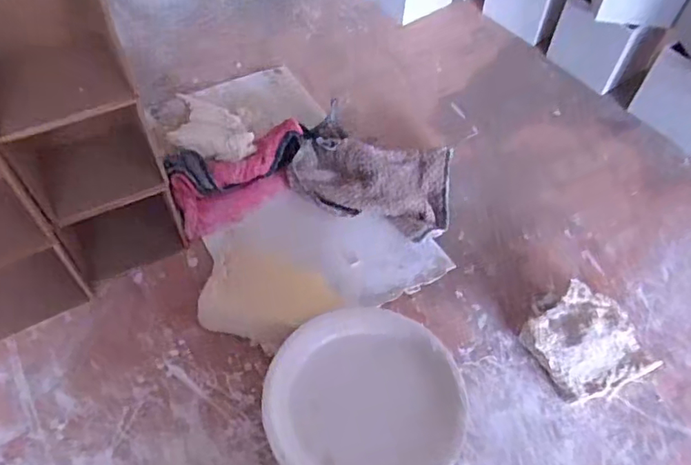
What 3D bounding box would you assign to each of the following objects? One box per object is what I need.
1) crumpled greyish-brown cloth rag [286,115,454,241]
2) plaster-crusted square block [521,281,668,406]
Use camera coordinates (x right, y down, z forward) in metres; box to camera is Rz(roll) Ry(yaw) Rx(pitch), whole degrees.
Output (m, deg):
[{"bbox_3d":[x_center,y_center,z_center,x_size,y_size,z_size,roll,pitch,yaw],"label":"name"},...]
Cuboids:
[{"bbox_3d":[0.033,-0.066,0.671,0.193,0.042,0.127,17,55,10],"label":"crumpled greyish-brown cloth rag"},{"bbox_3d":[0.240,0.108,0.558,0.108,0.038,0.115,-20,57,-16],"label":"plaster-crusted square block"}]

